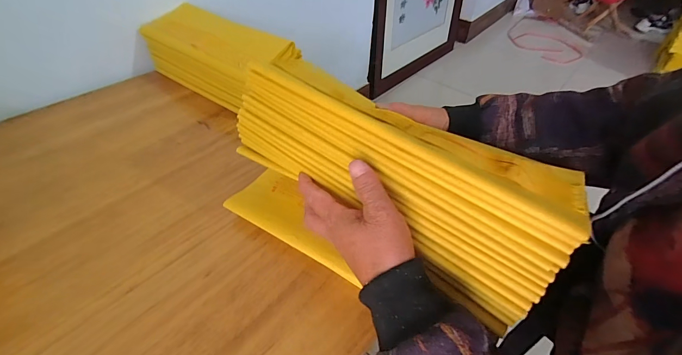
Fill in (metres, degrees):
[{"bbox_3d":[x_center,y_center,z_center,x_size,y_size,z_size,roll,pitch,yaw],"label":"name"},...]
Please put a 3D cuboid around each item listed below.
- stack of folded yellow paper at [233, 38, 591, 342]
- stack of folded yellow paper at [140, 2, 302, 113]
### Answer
[{"bbox_3d":[0.040,0.012,0.343,0.319,0.178,0.115,26,22,19],"label":"stack of folded yellow paper"},{"bbox_3d":[-0.226,-0.216,0.609,0.302,0.109,0.112,29,51,25],"label":"stack of folded yellow paper"}]

